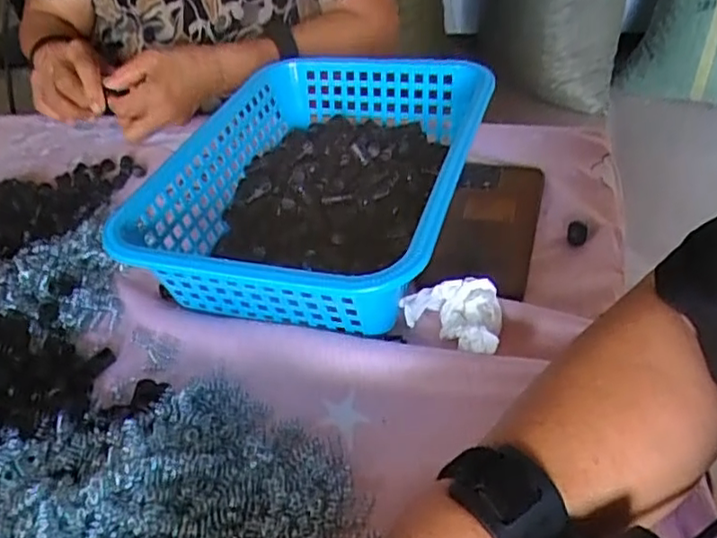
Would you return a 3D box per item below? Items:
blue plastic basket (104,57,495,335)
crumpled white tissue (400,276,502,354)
[{"bbox_3d":[-0.022,-0.071,0.490,0.209,0.073,0.294,7,44,18],"label":"blue plastic basket"},{"bbox_3d":[0.060,0.028,0.398,0.060,0.022,0.048,5,43,16],"label":"crumpled white tissue"}]

